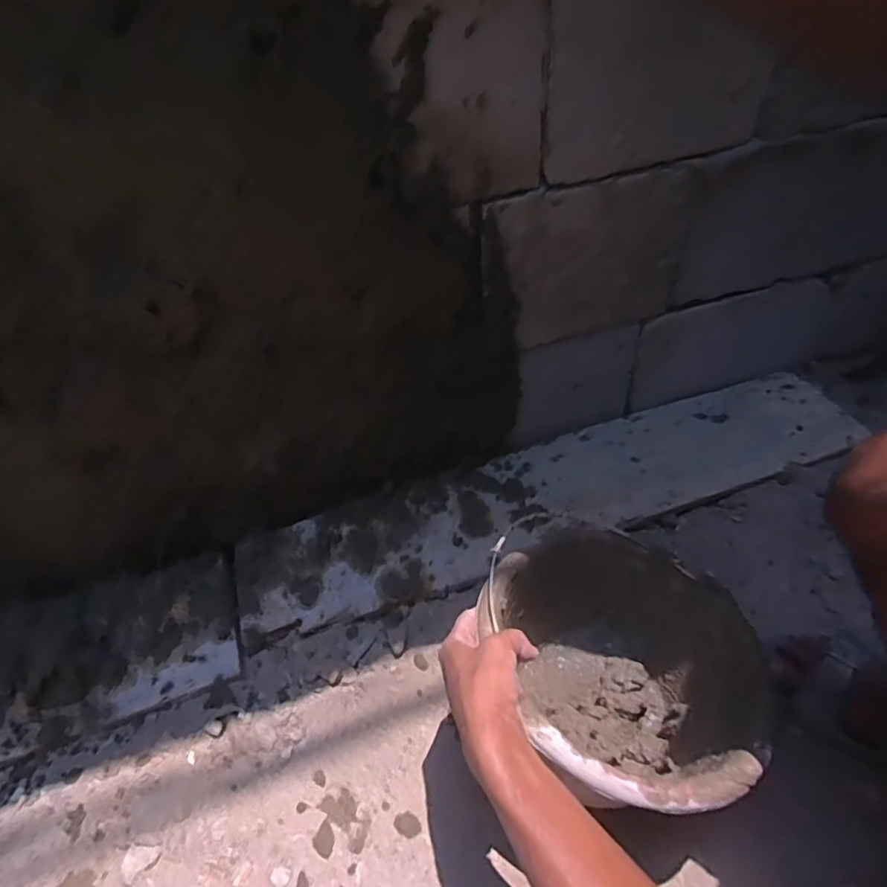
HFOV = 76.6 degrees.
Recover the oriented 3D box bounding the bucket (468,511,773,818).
[{"bbox_3d":[0.163,0.220,0.532,0.256,0.173,0.238,-2,44,2],"label":"bucket"}]

